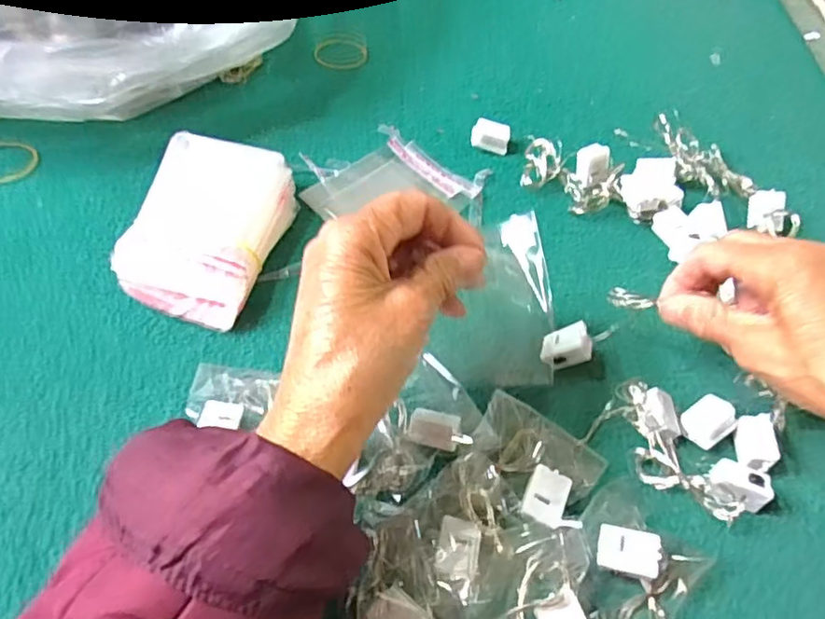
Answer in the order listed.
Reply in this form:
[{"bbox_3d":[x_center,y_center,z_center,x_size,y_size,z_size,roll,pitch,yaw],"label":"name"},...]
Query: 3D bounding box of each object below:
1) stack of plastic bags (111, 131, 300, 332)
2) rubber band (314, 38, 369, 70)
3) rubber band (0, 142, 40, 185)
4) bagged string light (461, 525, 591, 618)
[{"bbox_3d":[-0.126,-0.052,0.387,0.081,0.035,0.122,11,54,4],"label":"stack of plastic bags"},{"bbox_3d":[-0.060,-0.217,0.526,0.046,0.004,0.039,17,55,9],"label":"rubber band"},{"bbox_3d":[-0.285,-0.104,0.430,0.045,0.004,0.043,2,54,-2],"label":"rubber band"},{"bbox_3d":[0.051,0.129,0.278,0.057,0.014,0.061,2,54,-2],"label":"bagged string light"}]

